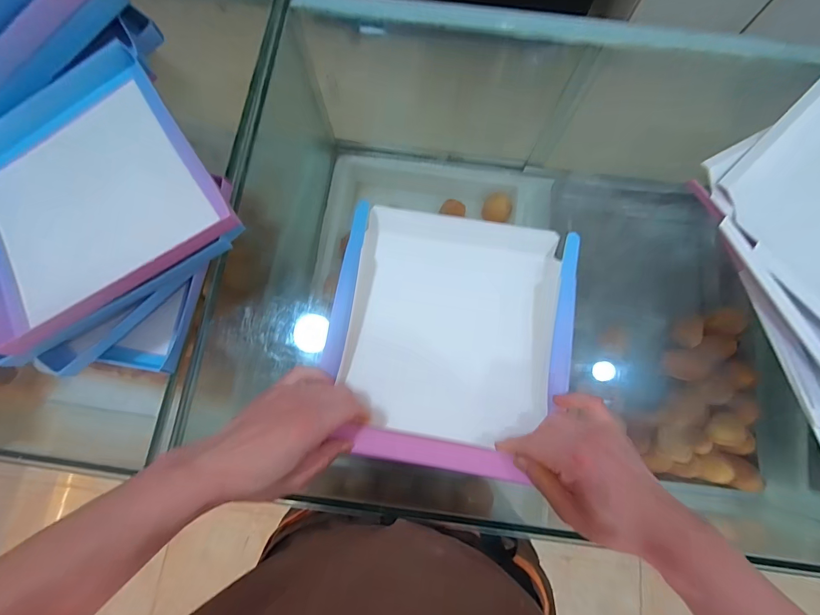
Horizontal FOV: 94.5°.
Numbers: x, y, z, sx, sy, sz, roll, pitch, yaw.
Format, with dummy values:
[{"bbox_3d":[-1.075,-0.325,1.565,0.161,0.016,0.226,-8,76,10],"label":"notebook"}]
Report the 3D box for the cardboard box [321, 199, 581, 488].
[{"bbox_3d":[0.042,0.031,0.417,0.251,0.035,0.274,9,79,1],"label":"cardboard box"}]

